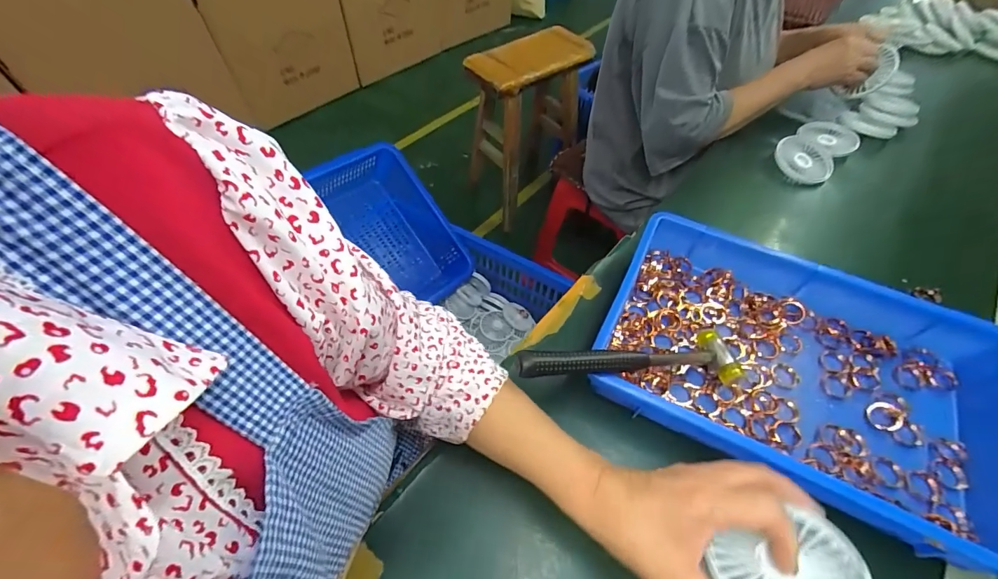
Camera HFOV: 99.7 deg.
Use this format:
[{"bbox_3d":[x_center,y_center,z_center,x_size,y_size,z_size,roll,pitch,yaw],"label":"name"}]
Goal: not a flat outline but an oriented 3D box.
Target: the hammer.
[{"bbox_3d":[0.127,0.066,0.400,0.236,0.024,0.057,2,54,-19],"label":"hammer"}]

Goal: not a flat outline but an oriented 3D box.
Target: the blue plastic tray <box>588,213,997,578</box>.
[{"bbox_3d":[0.294,0.076,0.432,0.360,0.071,0.240,26,58,15],"label":"blue plastic tray"}]

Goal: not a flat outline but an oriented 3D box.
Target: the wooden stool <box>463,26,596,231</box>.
[{"bbox_3d":[0.077,-0.515,1.396,0.362,0.541,0.200,-34,63,-23],"label":"wooden stool"}]

